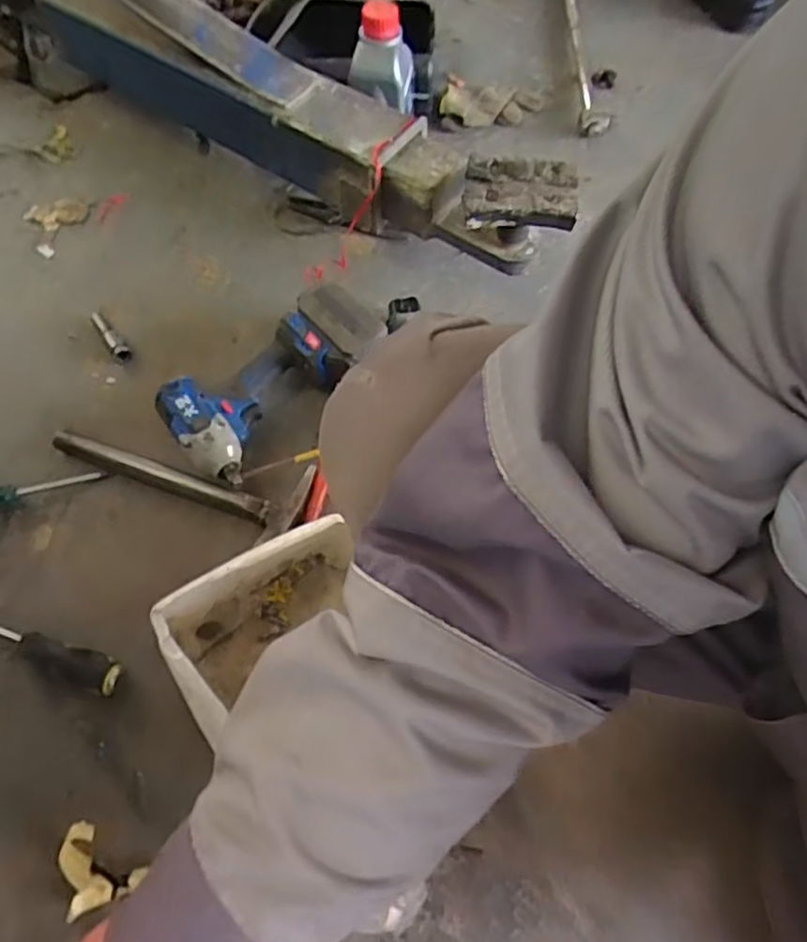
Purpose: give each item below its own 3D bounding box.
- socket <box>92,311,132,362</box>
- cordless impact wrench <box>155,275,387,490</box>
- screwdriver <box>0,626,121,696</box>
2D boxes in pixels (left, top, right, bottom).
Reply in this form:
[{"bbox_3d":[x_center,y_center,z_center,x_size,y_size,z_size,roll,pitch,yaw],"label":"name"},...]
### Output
[{"bbox_3d":[-0.360,-0.165,0.849,0.021,0.019,0.080,-33,66,-18],"label":"socket"},{"bbox_3d":[-0.150,-0.105,0.786,0.132,0.083,0.249,40,68,19],"label":"cordless impact wrench"},{"bbox_3d":[-0.389,0.163,0.670,0.254,0.027,0.035,16,62,8],"label":"screwdriver"}]

